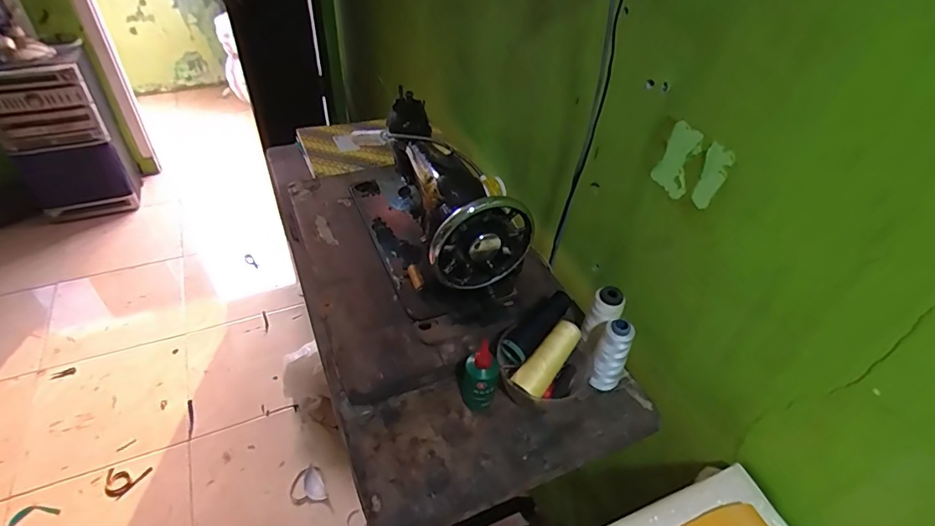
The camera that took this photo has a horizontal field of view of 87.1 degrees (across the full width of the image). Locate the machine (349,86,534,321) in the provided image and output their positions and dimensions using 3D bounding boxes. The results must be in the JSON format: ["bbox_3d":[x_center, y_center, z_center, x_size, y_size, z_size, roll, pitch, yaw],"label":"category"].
[{"bbox_3d":[-0.062,-0.113,0.781,0.183,0.208,0.393,-14,46,-17],"label":"machine"}]

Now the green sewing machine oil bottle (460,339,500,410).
[{"bbox_3d":[0.014,0.142,0.627,0.044,0.097,0.051,-5,44,-8],"label":"green sewing machine oil bottle"}]

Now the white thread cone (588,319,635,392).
[{"bbox_3d":[0.185,0.124,0.639,0.038,0.117,0.032,22,47,19],"label":"white thread cone"}]

